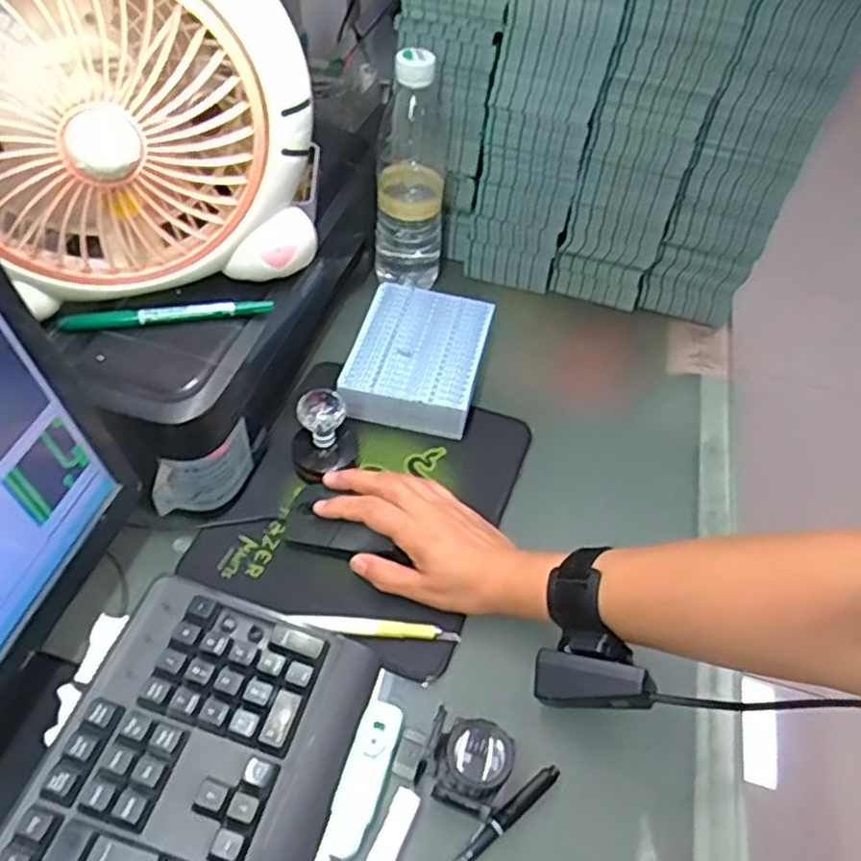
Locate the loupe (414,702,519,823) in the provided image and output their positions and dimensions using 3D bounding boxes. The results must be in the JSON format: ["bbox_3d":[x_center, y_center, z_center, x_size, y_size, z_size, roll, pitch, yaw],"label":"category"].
[{"bbox_3d":[0.020,0.196,0.426,0.048,0.051,0.042,20,50,13],"label":"loupe"}]

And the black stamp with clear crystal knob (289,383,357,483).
[{"bbox_3d":[-0.084,0.005,0.565,0.053,0.065,0.046,-6,49,-10],"label":"black stamp with clear crystal knob"}]

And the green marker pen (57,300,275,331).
[{"bbox_3d":[-0.185,-0.082,0.512,0.142,0.008,0.011,-7,49,-11],"label":"green marker pen"}]

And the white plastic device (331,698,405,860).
[{"bbox_3d":[-0.040,0.206,0.435,0.025,0.013,0.086,16,49,9],"label":"white plastic device"}]

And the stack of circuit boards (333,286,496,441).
[{"bbox_3d":[-0.010,-0.068,0.654,0.111,0.031,0.148,12,48,5],"label":"stack of circuit boards"}]

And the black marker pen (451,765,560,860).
[{"bbox_3d":[0.023,0.241,0.415,0.138,0.009,0.010,-30,57,-28],"label":"black marker pen"}]

